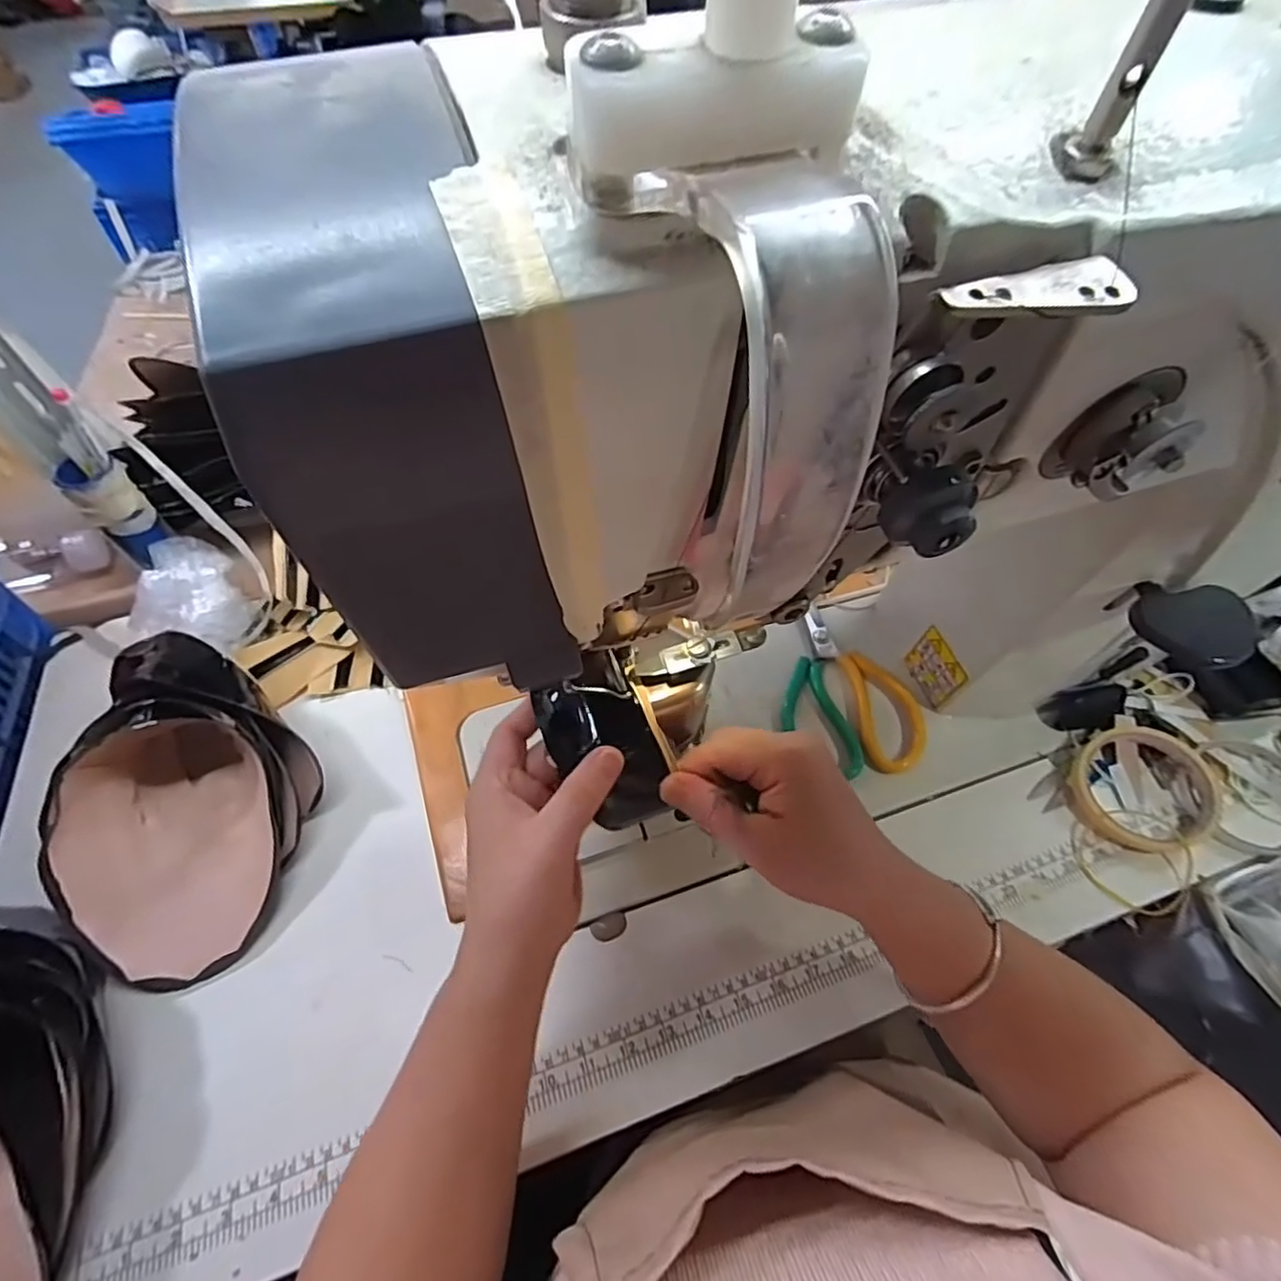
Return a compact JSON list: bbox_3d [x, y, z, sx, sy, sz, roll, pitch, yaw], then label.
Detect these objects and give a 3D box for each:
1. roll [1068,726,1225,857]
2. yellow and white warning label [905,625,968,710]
[{"bbox_3d":[0.373,0.105,0.470,0.098,0.030,0.092,-1,54,1],"label":"roll"},{"bbox_3d":[0.232,0.021,0.508,0.004,0.056,0.051,-17,55,-10],"label":"yellow and white warning label"}]

